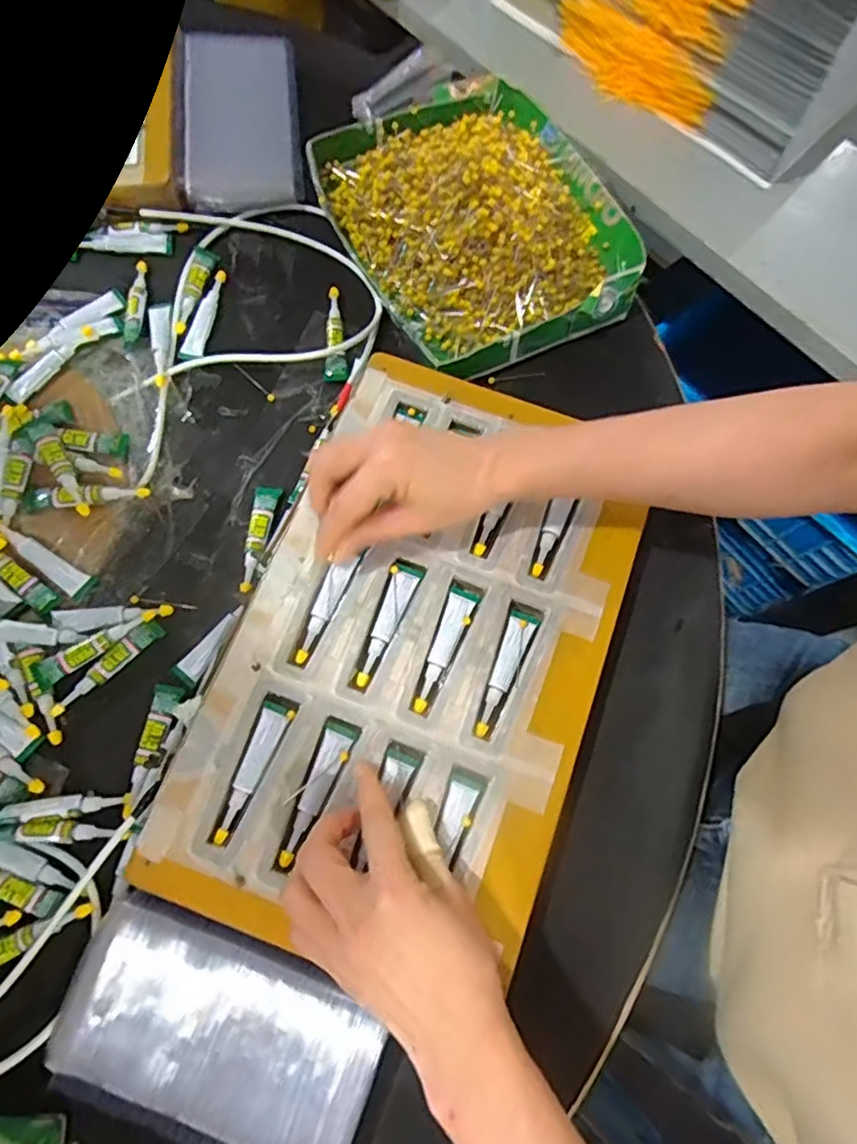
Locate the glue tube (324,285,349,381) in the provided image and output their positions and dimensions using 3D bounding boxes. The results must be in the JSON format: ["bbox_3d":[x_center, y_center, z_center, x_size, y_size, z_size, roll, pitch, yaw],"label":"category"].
[{"bbox_3d":[-0.073,-0.193,0.501,0.018,0.014,0.082,1,73,-1],"label":"glue tube"}]

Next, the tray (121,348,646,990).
[{"bbox_3d":[-0.005,0.040,0.389,0.214,0.017,0.360,19,74,8],"label":"tray"}]

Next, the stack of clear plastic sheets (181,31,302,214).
[{"bbox_3d":[-0.163,-0.396,0.548,0.098,0.033,0.182,-4,73,-7],"label":"stack of clear plastic sheets"}]

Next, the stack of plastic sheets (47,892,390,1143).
[{"bbox_3d":[-0.113,0.248,0.336,0.170,0.022,0.097,21,74,5],"label":"stack of plastic sheets"}]

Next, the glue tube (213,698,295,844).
[{"bbox_3d":[-0.106,0.117,0.366,0.018,0.007,0.082,21,74,5],"label":"glue tube"}]

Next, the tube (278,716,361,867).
[{"bbox_3d":[-0.066,0.129,0.365,0.018,0.006,0.084,21,74,5],"label":"tube"}]

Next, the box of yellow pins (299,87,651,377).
[{"bbox_3d":[0.034,-0.299,0.503,0.209,0.054,0.261,-28,76,-10],"label":"box of yellow pins"}]

